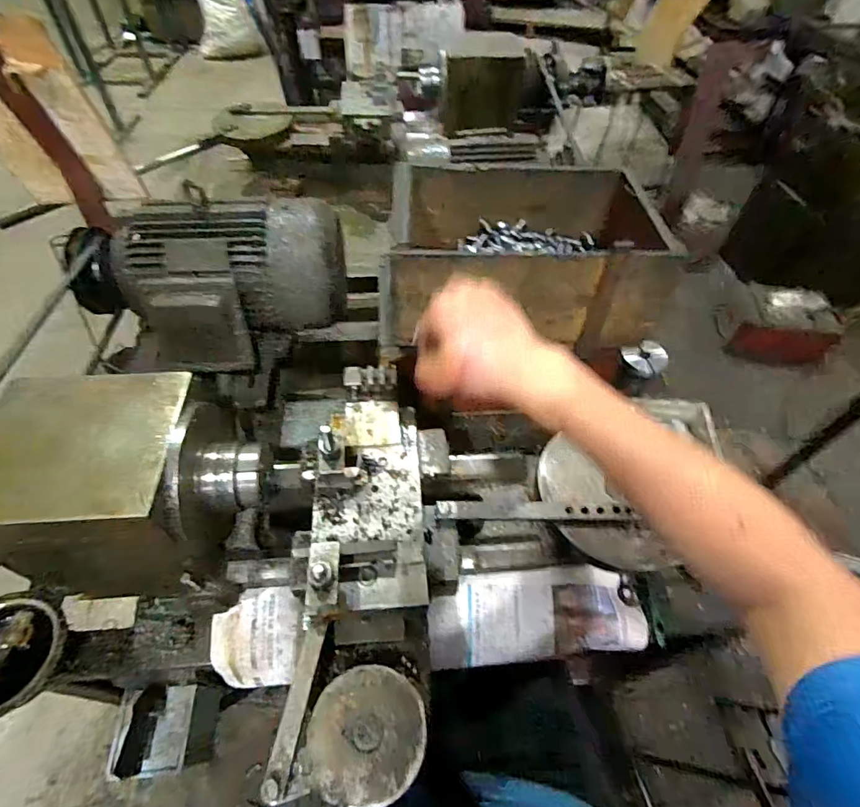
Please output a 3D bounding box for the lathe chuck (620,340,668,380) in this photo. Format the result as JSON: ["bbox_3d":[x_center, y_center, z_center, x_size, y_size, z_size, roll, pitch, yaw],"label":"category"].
[{"bbox_3d":[0.353,-0.073,0.790,0.063,0.040,0.058,-2,83,15],"label":"lathe chuck"}]

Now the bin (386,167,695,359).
[{"bbox_3d":[0.121,-0.215,0.677,0.341,0.134,0.245,-2,52,-3],"label":"bin"}]

